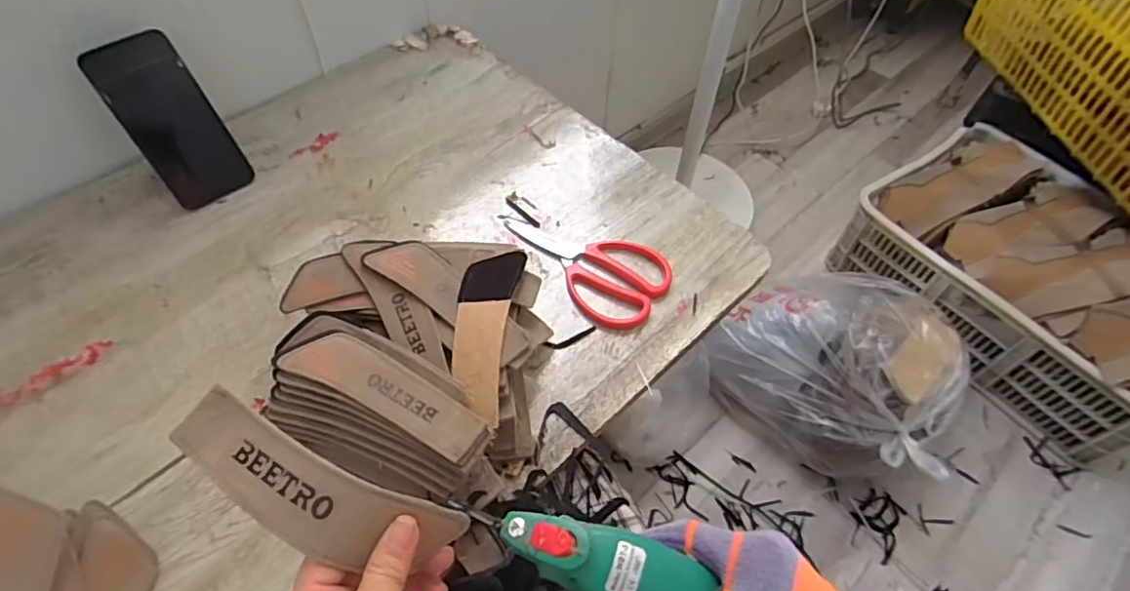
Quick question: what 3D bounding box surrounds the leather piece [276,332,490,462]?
[{"bbox_3d":[-0.135,0.070,0.440,0.160,0.013,0.044,23,57,15],"label":"leather piece"}]

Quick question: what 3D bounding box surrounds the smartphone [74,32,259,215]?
[{"bbox_3d":[-0.406,-0.179,0.607,0.081,0.166,0.006,-36,35,-23],"label":"smartphone"}]

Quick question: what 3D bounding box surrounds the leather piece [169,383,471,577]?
[{"bbox_3d":[-0.133,0.103,0.303,0.156,0.023,0.048,25,57,2],"label":"leather piece"}]

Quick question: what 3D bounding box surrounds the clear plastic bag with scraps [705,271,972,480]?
[{"bbox_3d":[0.473,0.086,0.985,0.354,0.241,0.333,36,62,23],"label":"clear plastic bag with scraps"}]

